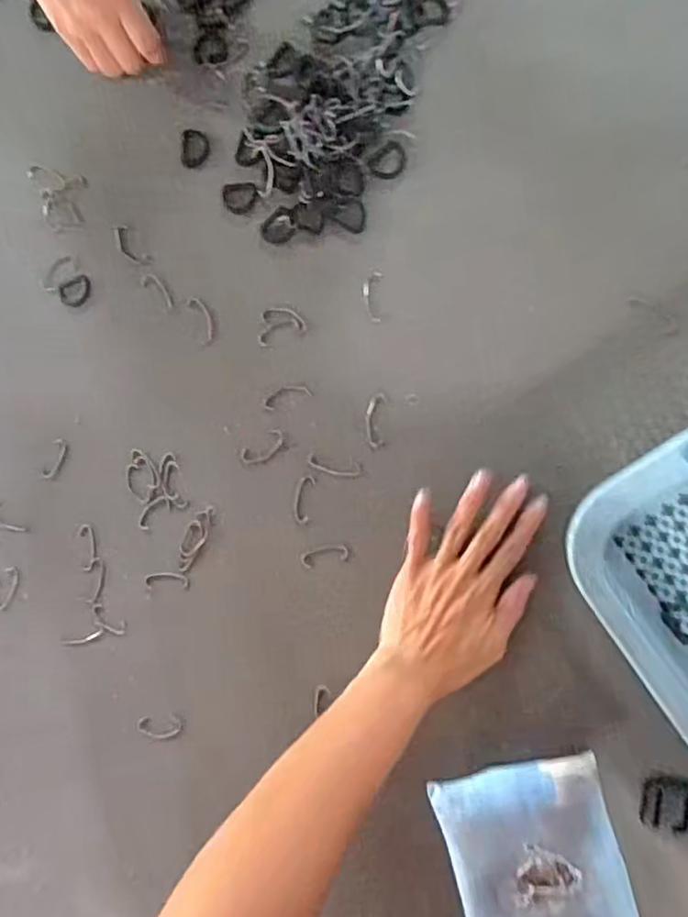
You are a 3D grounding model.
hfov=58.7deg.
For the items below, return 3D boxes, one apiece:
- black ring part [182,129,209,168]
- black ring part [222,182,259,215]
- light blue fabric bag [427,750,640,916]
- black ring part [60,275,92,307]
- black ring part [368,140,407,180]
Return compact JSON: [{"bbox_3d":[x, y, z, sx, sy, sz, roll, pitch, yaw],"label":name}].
[{"bbox_3d":[-0.119,-0.249,0.489,0.023,0.004,0.030,5,90,10],"label":"black ring part"},{"bbox_3d":[-0.082,-0.206,0.483,0.029,0.004,0.025,1,90,10],"label":"black ring part"},{"bbox_3d":[0.132,0.301,0.426,0.127,0.033,0.170,-16,87,9],"label":"light blue fabric bag"},{"bbox_3d":[-0.222,-0.139,0.508,0.027,0.007,0.021,-40,83,7],"label":"black ring part"},{"bbox_3d":[0.034,-0.224,0.460,0.028,0.004,0.024,-36,84,8],"label":"black ring part"}]

